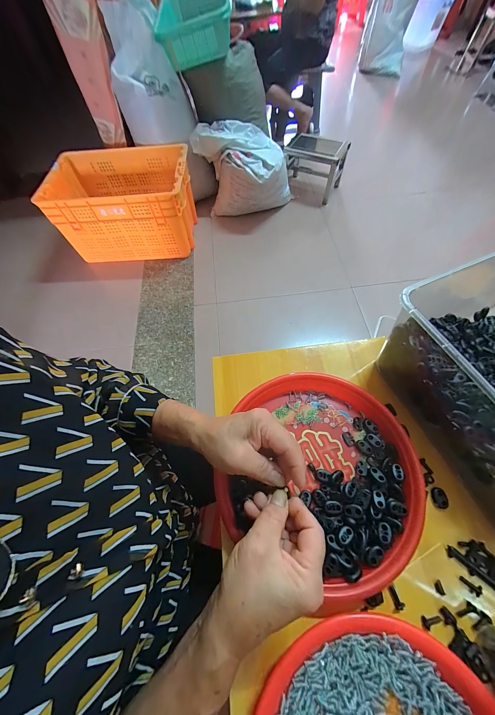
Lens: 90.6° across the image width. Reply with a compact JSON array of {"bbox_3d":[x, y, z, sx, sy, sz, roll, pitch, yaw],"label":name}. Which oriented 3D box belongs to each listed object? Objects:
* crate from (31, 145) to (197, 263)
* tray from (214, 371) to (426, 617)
[{"bbox_3d":[-0.552,-0.699,1.144,0.582,0.314,0.404,-2,63,1],"label":"crate"},{"bbox_3d":[0.081,0.138,0.302,0.235,0.028,0.235,-1,63,2],"label":"tray"}]

